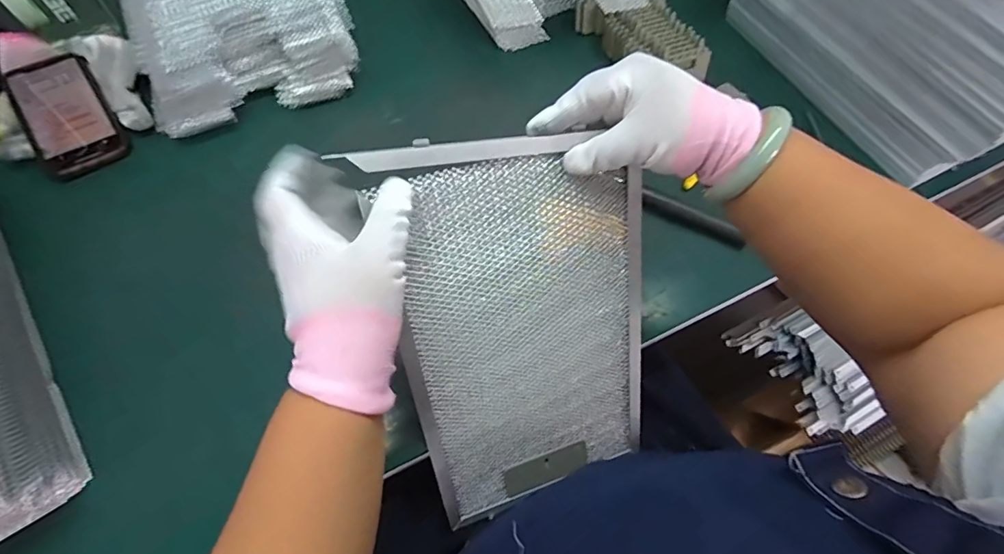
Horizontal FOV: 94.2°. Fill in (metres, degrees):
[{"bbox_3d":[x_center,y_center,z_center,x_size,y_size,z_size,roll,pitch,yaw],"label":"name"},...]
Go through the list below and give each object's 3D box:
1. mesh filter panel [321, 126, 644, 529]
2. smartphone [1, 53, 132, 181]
[{"bbox_3d":[0.025,0.052,0.388,0.203,0.344,0.011,-19,30,-14],"label":"mesh filter panel"},{"bbox_3d":[-0.484,-0.183,0.519,0.082,0.006,0.161,-31,78,-18],"label":"smartphone"}]

